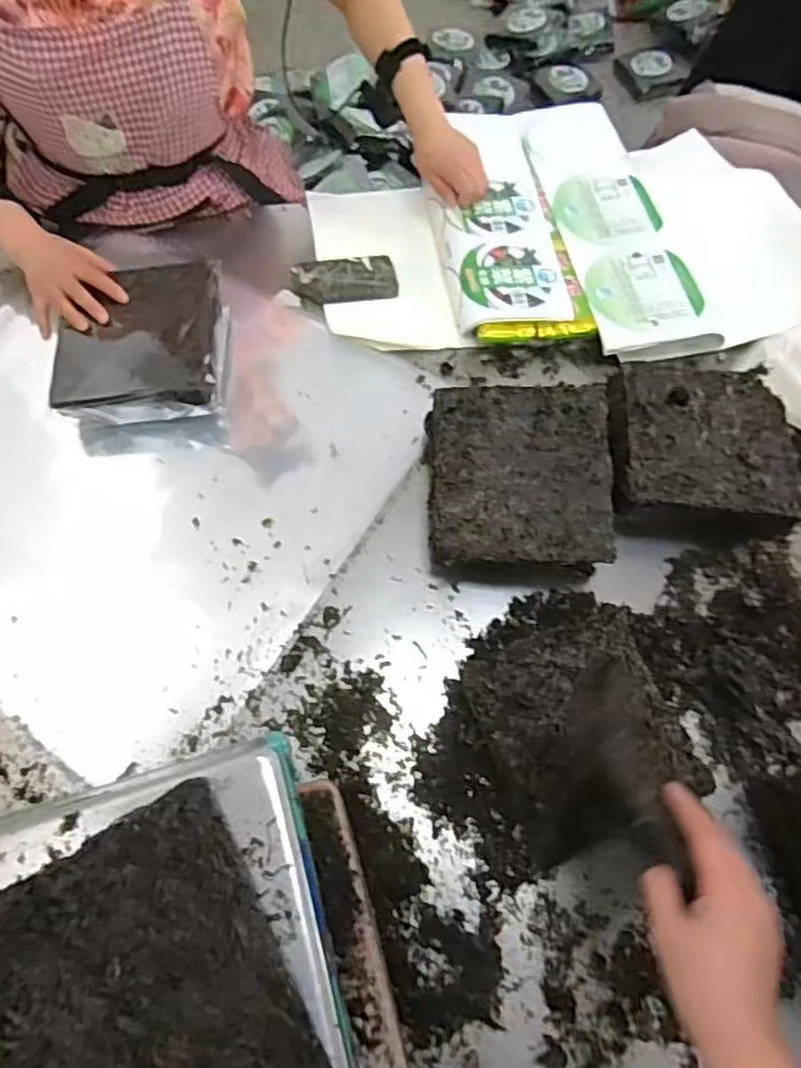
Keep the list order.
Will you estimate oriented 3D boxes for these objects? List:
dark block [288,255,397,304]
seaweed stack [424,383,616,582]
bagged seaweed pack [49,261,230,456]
[{"bbox_3d":[-0.076,-0.349,0.894,0.140,0.017,0.070,-5,65,-3],"label":"dark block"},{"bbox_3d":[0.126,-0.056,0.720,0.186,0.094,0.197,2,64,0],"label":"seaweed stack"},{"bbox_3d":[-0.314,-0.229,0.806,0.188,0.079,0.226,-5,65,-3],"label":"bagged seaweed pack"}]

